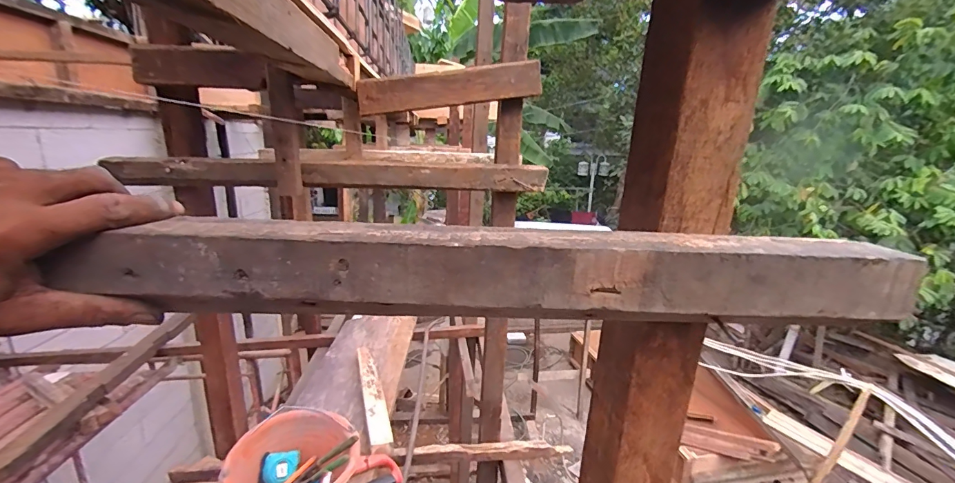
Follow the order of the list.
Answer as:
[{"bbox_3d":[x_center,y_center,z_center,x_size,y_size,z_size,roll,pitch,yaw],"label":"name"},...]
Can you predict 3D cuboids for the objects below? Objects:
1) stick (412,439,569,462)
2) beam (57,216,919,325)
[{"bbox_3d":[0.030,0.592,1.157,0.409,0.046,0.043,1,14,-4],"label":"stick"},{"bbox_3d":[0.022,0.021,0.258,0.481,0.064,0.035,2,14,-3],"label":"beam"}]

